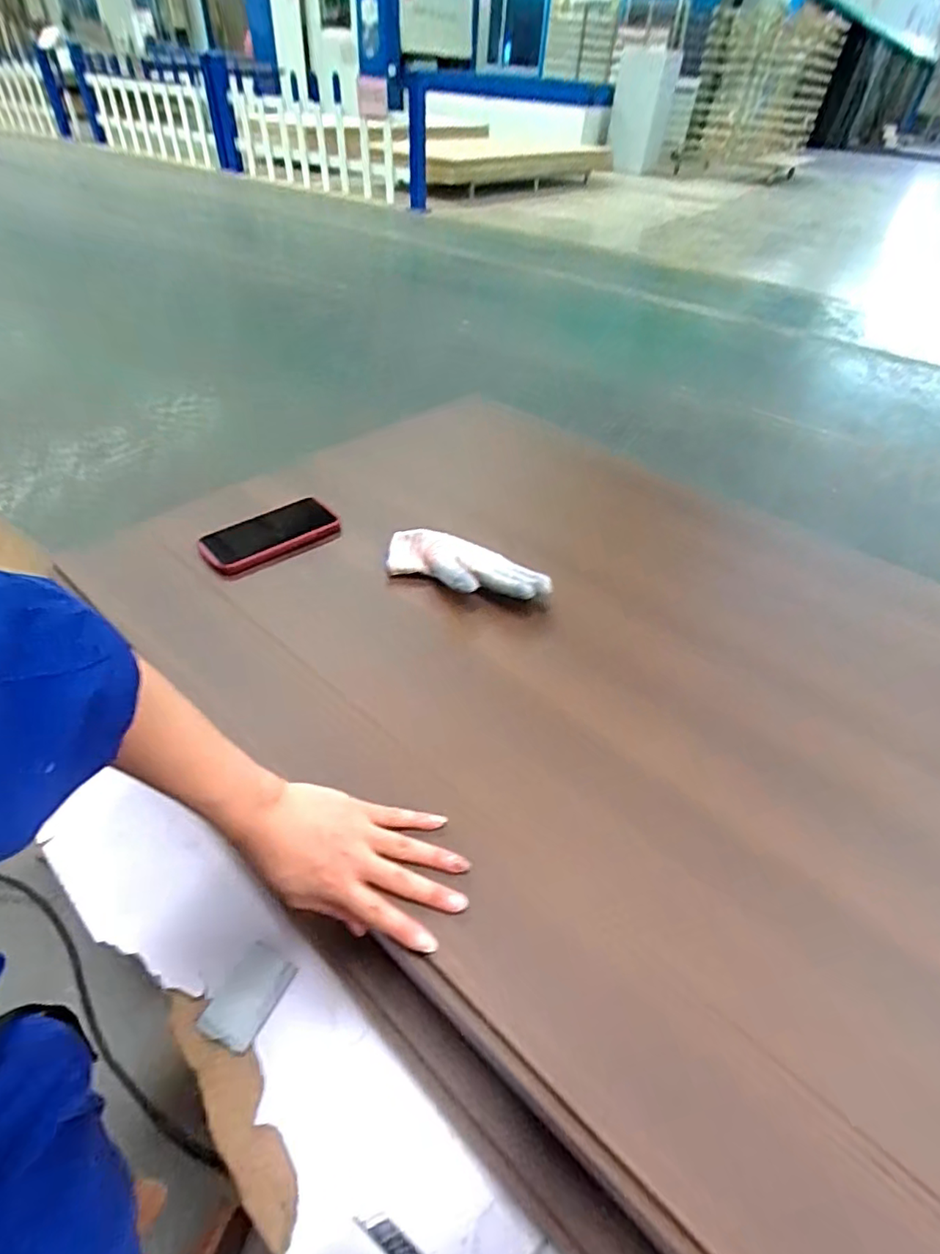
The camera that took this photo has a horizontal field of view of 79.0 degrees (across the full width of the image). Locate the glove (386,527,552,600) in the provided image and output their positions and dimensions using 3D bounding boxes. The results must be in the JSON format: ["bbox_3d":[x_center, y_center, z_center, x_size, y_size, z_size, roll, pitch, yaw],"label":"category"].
[{"bbox_3d":[-0.011,-0.062,0.668,0.206,0.046,0.067,26,49,19],"label":"glove"}]

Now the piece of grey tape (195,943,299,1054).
[{"bbox_3d":[-0.224,0.374,0.578,0.057,0.006,0.085,24,48,17],"label":"piece of grey tape"}]

